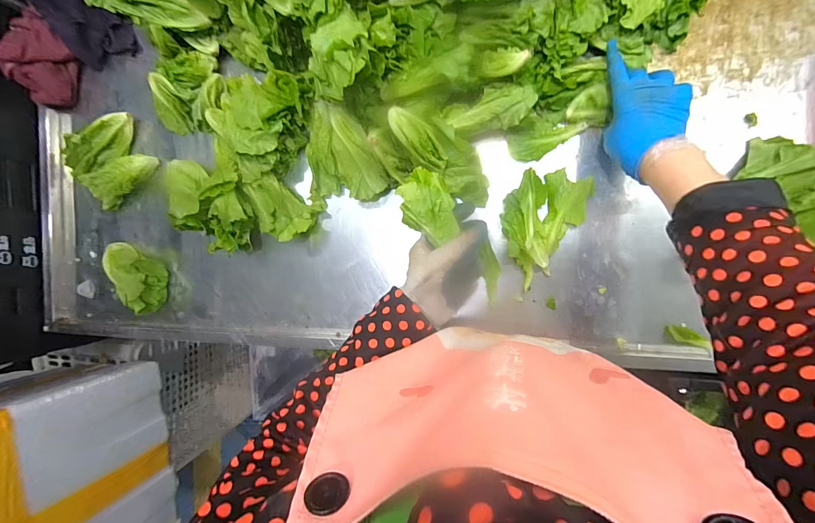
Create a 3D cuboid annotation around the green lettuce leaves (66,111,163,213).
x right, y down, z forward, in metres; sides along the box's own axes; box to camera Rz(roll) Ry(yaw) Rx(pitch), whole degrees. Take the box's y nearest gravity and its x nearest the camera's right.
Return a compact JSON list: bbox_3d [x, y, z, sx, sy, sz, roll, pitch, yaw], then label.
[{"bbox_3d":[-0.486,-0.167,0.603,0.130,0.060,0.109,-37,88,10],"label":"green lettuce leaves"}]

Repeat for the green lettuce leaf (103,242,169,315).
[{"bbox_3d":[-0.442,0.019,0.602,0.061,0.071,0.130,-28,89,10],"label":"green lettuce leaf"}]

